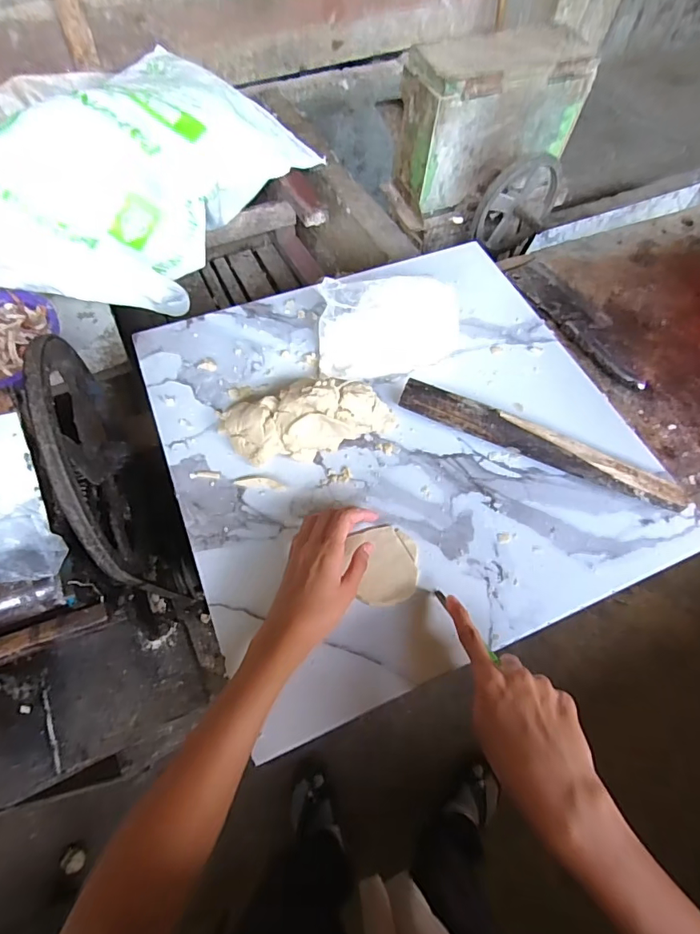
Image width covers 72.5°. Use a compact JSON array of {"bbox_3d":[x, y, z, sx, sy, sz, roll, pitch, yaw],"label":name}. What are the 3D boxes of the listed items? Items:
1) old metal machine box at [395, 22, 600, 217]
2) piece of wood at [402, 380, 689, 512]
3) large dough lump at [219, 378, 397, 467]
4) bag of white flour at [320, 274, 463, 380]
[{"bbox_3d":[0.282,-0.677,0.940,0.346,0.228,0.150,-22,65,-16],"label":"old metal machine box"},{"bbox_3d":[0.197,-0.023,0.512,0.298,0.038,0.032,24,62,8],"label":"piece of wood"},{"bbox_3d":[-0.042,-0.054,0.501,0.182,0.072,0.067,-6,62,-8],"label":"large dough lump"},{"bbox_3d":[0.047,-0.166,0.555,0.160,0.087,0.075,-10,63,-10],"label":"bag of white flour"}]

